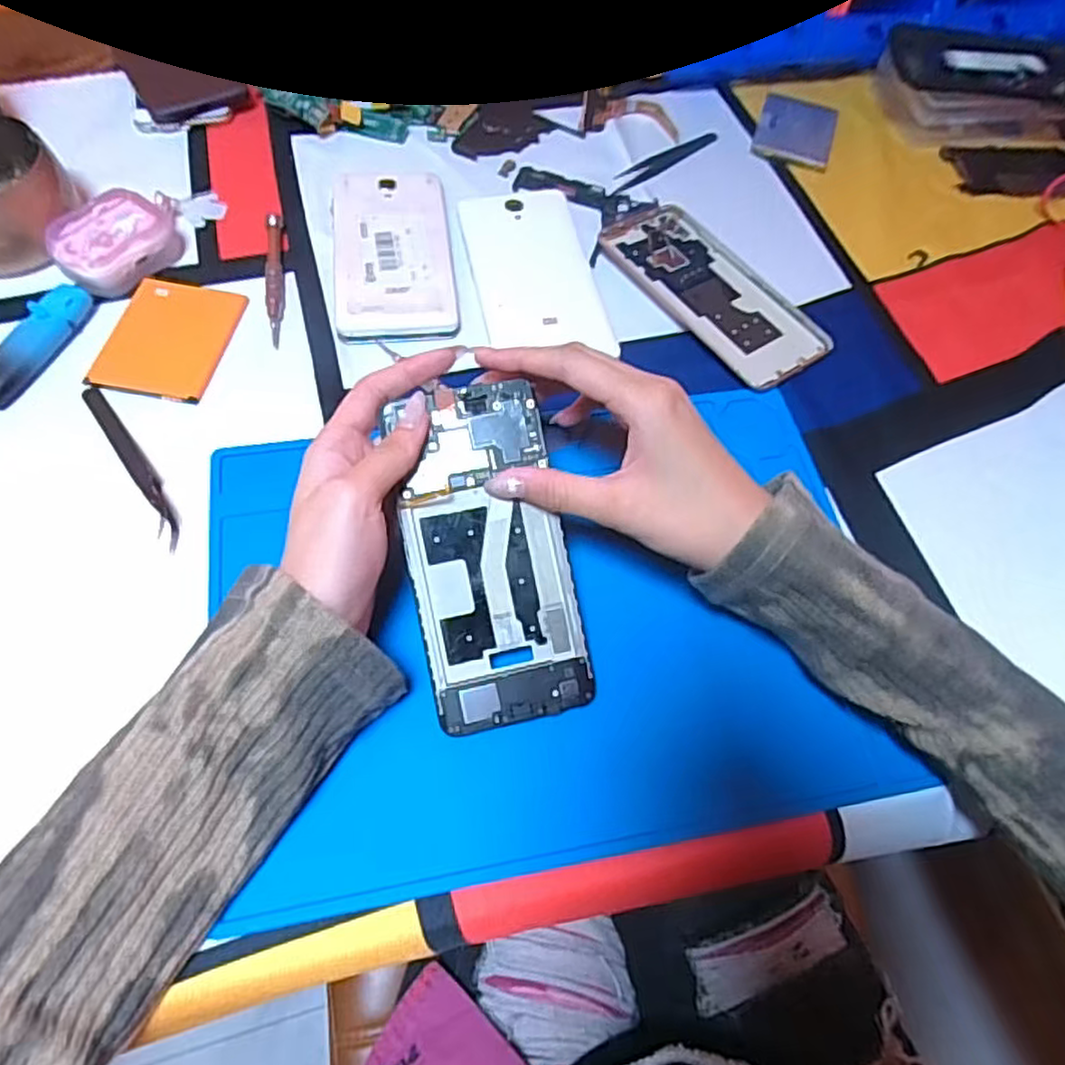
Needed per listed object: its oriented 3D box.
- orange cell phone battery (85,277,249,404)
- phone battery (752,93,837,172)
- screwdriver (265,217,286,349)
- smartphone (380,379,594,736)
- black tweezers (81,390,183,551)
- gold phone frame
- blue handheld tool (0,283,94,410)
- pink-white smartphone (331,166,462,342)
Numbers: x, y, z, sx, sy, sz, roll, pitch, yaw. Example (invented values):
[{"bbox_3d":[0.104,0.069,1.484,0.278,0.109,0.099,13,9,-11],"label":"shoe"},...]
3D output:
[{"bbox_3d":[-0.208,-0.112,0.403,0.062,0.004,0.084,9,61,1],"label":"orange cell phone battery"},{"bbox_3d":[0.200,-0.306,0.537,0.056,0.004,0.083,17,62,5],"label":"phone battery"},{"bbox_3d":[-0.156,-0.155,0.428,0.011,0.009,0.100,-7,62,-8],"label":"screwdriver"},{"bbox_3d":[-0.019,0.010,0.316,0.070,0.007,0.149,-9,89,-9],"label":"smartphone"},{"bbox_3d":[-0.206,-0.038,0.362,0.013,0.014,0.118,-31,68,-19],"label":"black tweezers"},{"bbox_3d":[0.115,-0.157,0.451,0.074,0.006,0.155,-32,68,-19],"label":"gold phone frame"},{"bbox_3d":[-0.272,-0.103,0.383,0.021,0.017,0.081,22,62,7],"label":"blue handheld tool"},{"bbox_3d":[-0.088,-0.178,0.443,0.071,0.011,0.141,-6,62,-7],"label":"pink-white smartphone"}]

